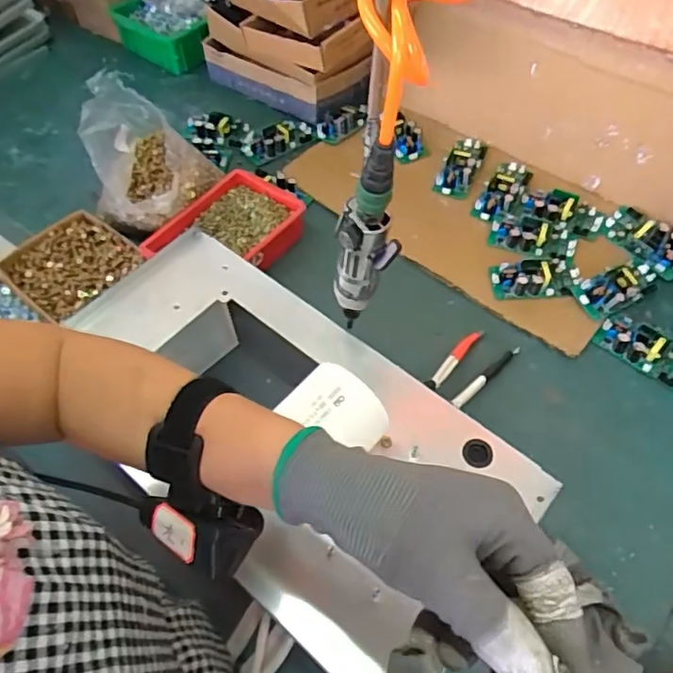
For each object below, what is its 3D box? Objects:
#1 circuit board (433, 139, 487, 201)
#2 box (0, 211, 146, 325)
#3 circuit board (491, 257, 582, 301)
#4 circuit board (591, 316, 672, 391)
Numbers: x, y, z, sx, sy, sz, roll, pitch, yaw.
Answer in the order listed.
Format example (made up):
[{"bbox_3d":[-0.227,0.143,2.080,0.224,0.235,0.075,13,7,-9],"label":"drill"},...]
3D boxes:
[{"bbox_3d":[0.191,-0.263,0.877,0.051,0.029,0.110,20,60,16],"label":"circuit board"},{"bbox_3d":[-0.348,-0.089,0.762,0.146,0.043,0.144,39,65,24],"label":"box"},{"bbox_3d":[0.267,-0.081,0.756,0.118,0.028,0.055,-6,57,-1],"label":"circuit board"},{"bbox_3d":[0.381,0.014,0.695,0.119,0.022,0.053,36,66,23],"label":"circuit board"}]

